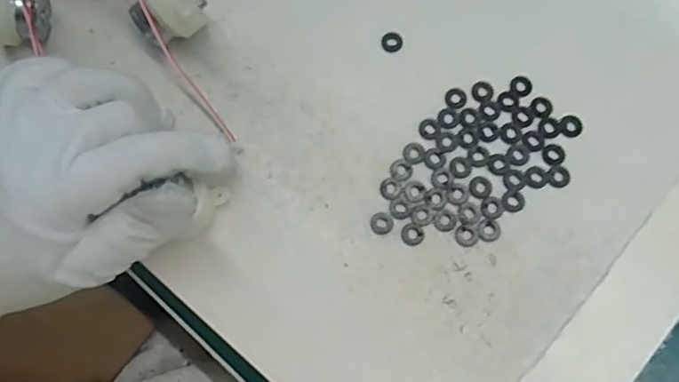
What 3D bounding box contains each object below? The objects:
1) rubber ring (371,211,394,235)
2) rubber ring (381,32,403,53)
[{"bbox_3d":[0.020,0.015,0.266,0.010,0.004,0.010,-1,77,3],"label":"rubber ring"},{"bbox_3d":[0.026,-0.075,0.286,0.010,0.004,0.010,7,78,5],"label":"rubber ring"}]

